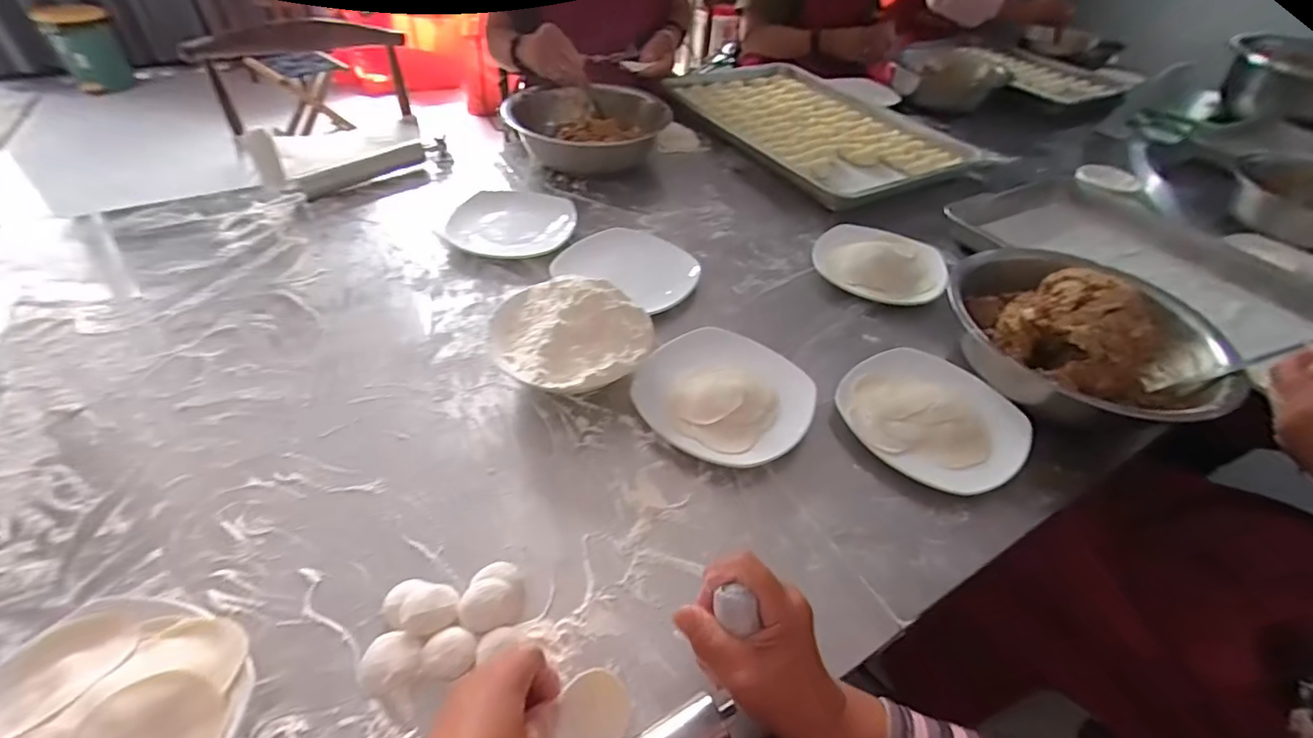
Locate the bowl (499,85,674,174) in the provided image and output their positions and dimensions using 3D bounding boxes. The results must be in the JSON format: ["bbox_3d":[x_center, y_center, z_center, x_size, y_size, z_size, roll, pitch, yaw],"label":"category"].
[{"bbox_3d":[-0.114,-0.432,1.014,0.248,0.100,0.227,3,43,-3],"label":"bowl"}]

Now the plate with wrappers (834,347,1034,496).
[{"bbox_3d":[0.300,0.048,0.606,0.184,0.035,0.182,3,43,-3],"label":"plate with wrappers"}]

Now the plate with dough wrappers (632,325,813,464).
[{"bbox_3d":[0.074,0.024,0.594,0.171,0.044,0.157,28,47,22],"label":"plate with dough wrappers"}]

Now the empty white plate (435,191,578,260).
[{"bbox_3d":[-0.211,-0.216,0.819,0.178,0.039,0.138,6,43,0],"label":"empty white plate"}]

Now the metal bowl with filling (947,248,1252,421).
[{"bbox_3d":[0.480,-0.034,0.643,0.279,0.131,0.248,30,49,23],"label":"metal bowl with filling"}]

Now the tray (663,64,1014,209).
[{"bbox_3d":[0.324,-0.518,1.183,0.455,0.064,0.630,-22,50,-27],"label":"tray"}]

